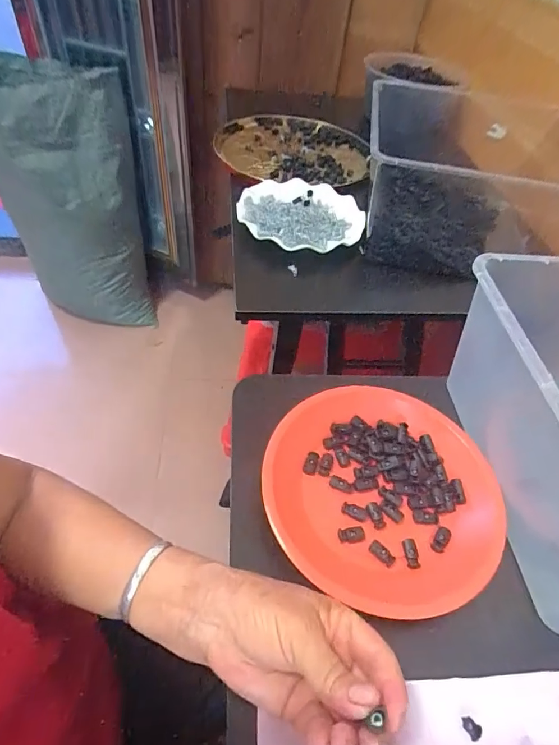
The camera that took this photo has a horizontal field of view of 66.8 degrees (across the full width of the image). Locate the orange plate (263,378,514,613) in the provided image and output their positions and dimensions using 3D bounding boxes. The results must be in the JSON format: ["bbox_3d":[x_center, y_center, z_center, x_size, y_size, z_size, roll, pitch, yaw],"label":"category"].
[{"bbox_3d":[0.088,0.097,0.359,0.186,0.030,0.193,3,49,-4],"label":"orange plate"}]

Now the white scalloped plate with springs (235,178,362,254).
[{"bbox_3d":[0.033,-0.238,0.631,0.182,0.024,0.180,0,50,0],"label":"white scalloped plate with springs"}]

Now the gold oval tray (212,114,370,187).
[{"bbox_3d":[0.019,-0.430,0.817,0.301,0.039,0.308,9,49,1],"label":"gold oval tray"}]

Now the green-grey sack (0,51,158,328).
[{"bbox_3d":[-0.644,-0.513,1.349,0.385,0.738,0.321,-20,55,-22],"label":"green-grey sack"}]

